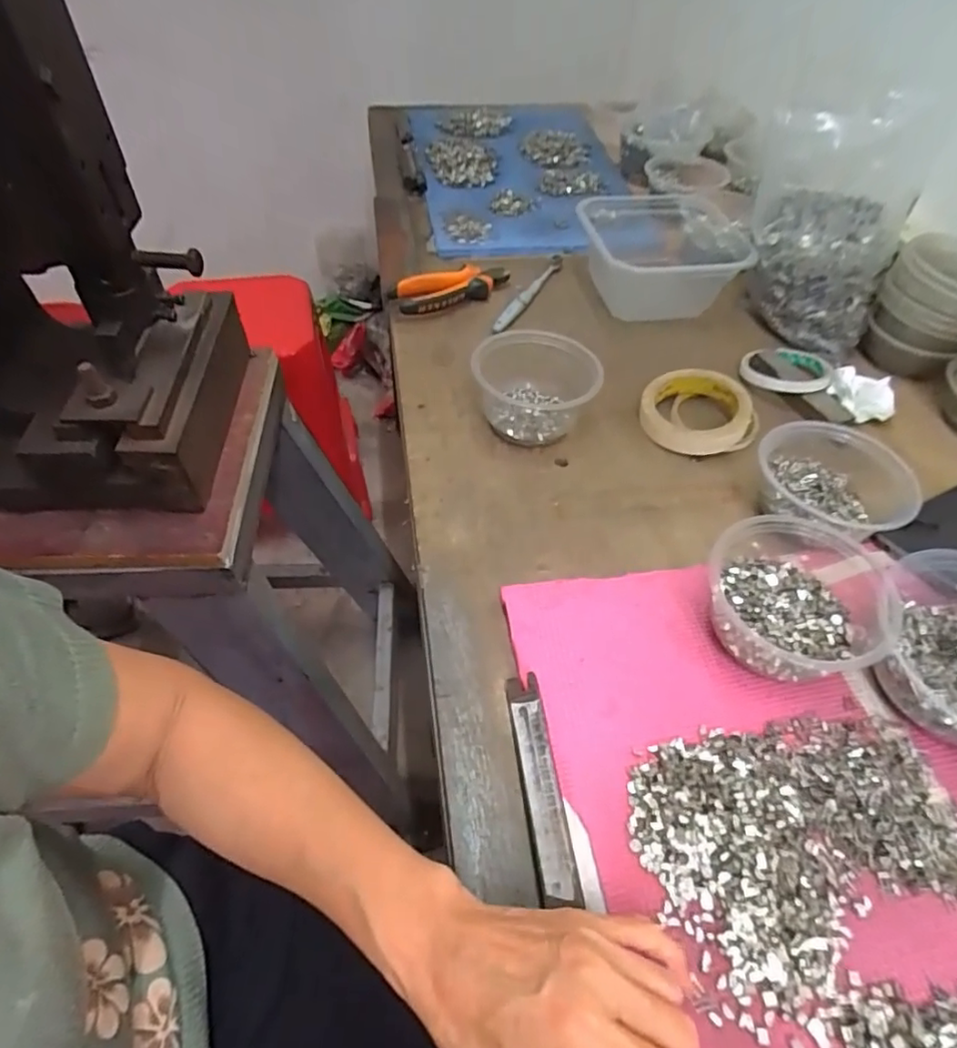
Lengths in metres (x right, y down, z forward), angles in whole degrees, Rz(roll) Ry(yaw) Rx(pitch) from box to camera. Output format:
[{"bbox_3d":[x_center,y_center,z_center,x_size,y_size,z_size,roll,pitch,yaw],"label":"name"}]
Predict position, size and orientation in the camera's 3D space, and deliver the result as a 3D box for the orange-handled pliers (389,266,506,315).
[{"bbox_3d":[-0.029,-0.272,0.698,0.141,0.030,0.048,-20,55,-18],"label":"orange-handled pliers"}]

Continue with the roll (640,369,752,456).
[{"bbox_3d":[0.207,-0.108,0.579,0.096,0.032,0.096,1,50,-2],"label":"roll"}]

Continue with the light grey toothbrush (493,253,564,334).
[{"bbox_3d":[0.059,-0.272,0.707,0.015,0.020,0.165,25,54,17],"label":"light grey toothbrush"}]

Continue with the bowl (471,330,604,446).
[{"bbox_3d":[0.052,-0.126,0.563,0.115,0.063,0.105,3,50,0],"label":"bowl"}]

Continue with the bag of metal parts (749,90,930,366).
[{"bbox_3d":[0.372,-0.313,0.644,0.161,0.200,0.125,30,55,21],"label":"bag of metal parts"}]

